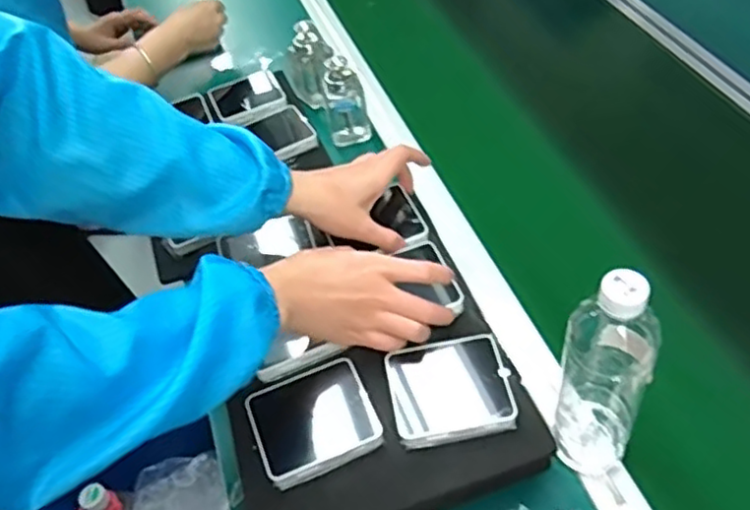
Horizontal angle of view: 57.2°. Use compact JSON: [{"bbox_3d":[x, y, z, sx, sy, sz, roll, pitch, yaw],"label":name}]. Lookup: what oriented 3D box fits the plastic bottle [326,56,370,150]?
[{"bbox_3d":[-0.042,-0.209,0.921,0.060,0.119,0.068,-7,48,-1],"label":"plastic bottle"}]

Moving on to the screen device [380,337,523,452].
[{"bbox_3d":[0.064,0.114,0.586,0.100,0.014,0.089,-9,48,-3],"label":"screen device"}]

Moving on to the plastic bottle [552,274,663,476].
[{"bbox_3d":[0.181,0.095,0.541,0.062,0.238,0.065,20,53,21],"label":"plastic bottle"}]

